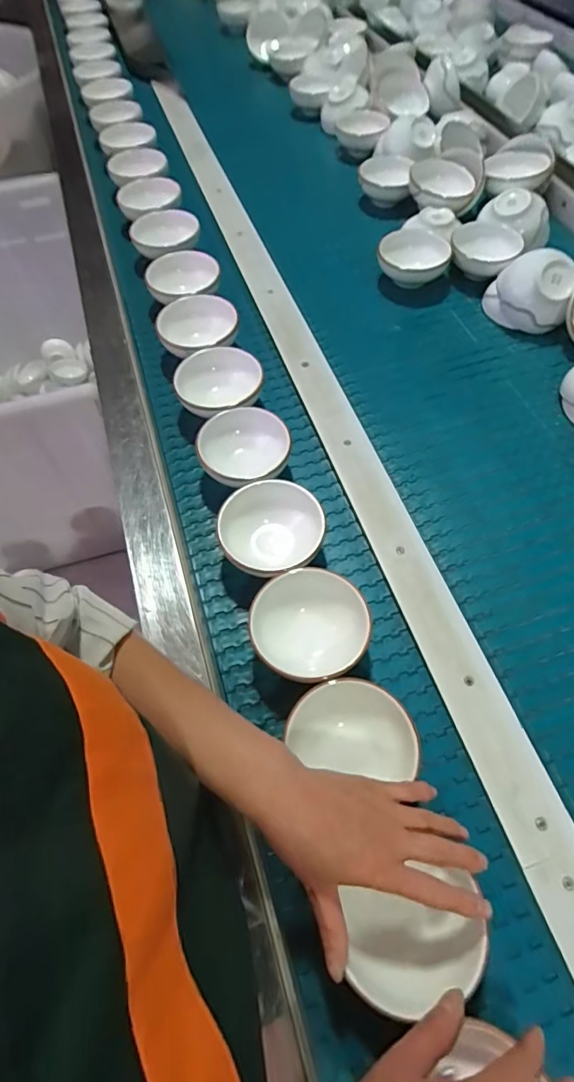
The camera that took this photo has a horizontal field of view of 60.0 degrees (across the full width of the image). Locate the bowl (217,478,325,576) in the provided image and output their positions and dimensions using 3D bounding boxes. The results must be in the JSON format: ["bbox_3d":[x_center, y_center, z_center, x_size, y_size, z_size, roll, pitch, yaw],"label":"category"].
[{"bbox_3d":[-0.013,-0.006,0.525,0.108,0.052,0.109,-1,60,2],"label":"bowl"}]

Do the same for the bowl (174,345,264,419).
[{"bbox_3d":[-0.083,-0.187,0.631,0.104,0.051,0.110,-1,60,2],"label":"bowl"}]

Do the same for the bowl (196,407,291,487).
[{"bbox_3d":[-0.046,-0.097,0.576,0.100,0.049,0.104,-1,60,2],"label":"bowl"}]

